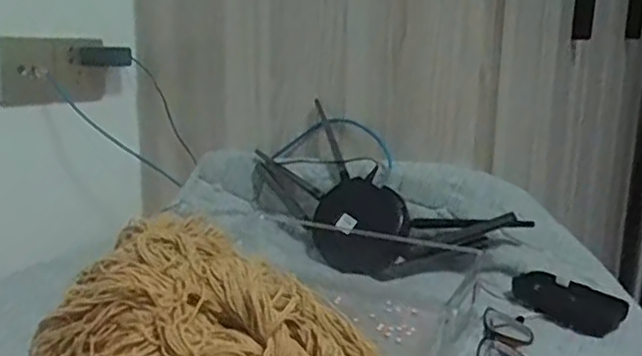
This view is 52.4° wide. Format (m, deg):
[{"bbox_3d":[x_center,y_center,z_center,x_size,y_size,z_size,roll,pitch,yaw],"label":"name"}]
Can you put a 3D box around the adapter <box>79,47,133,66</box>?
[{"bbox_3d":[-0.327,-0.185,1.000,0.086,0.028,0.021,-9,16,-40],"label":"adapter"}]

